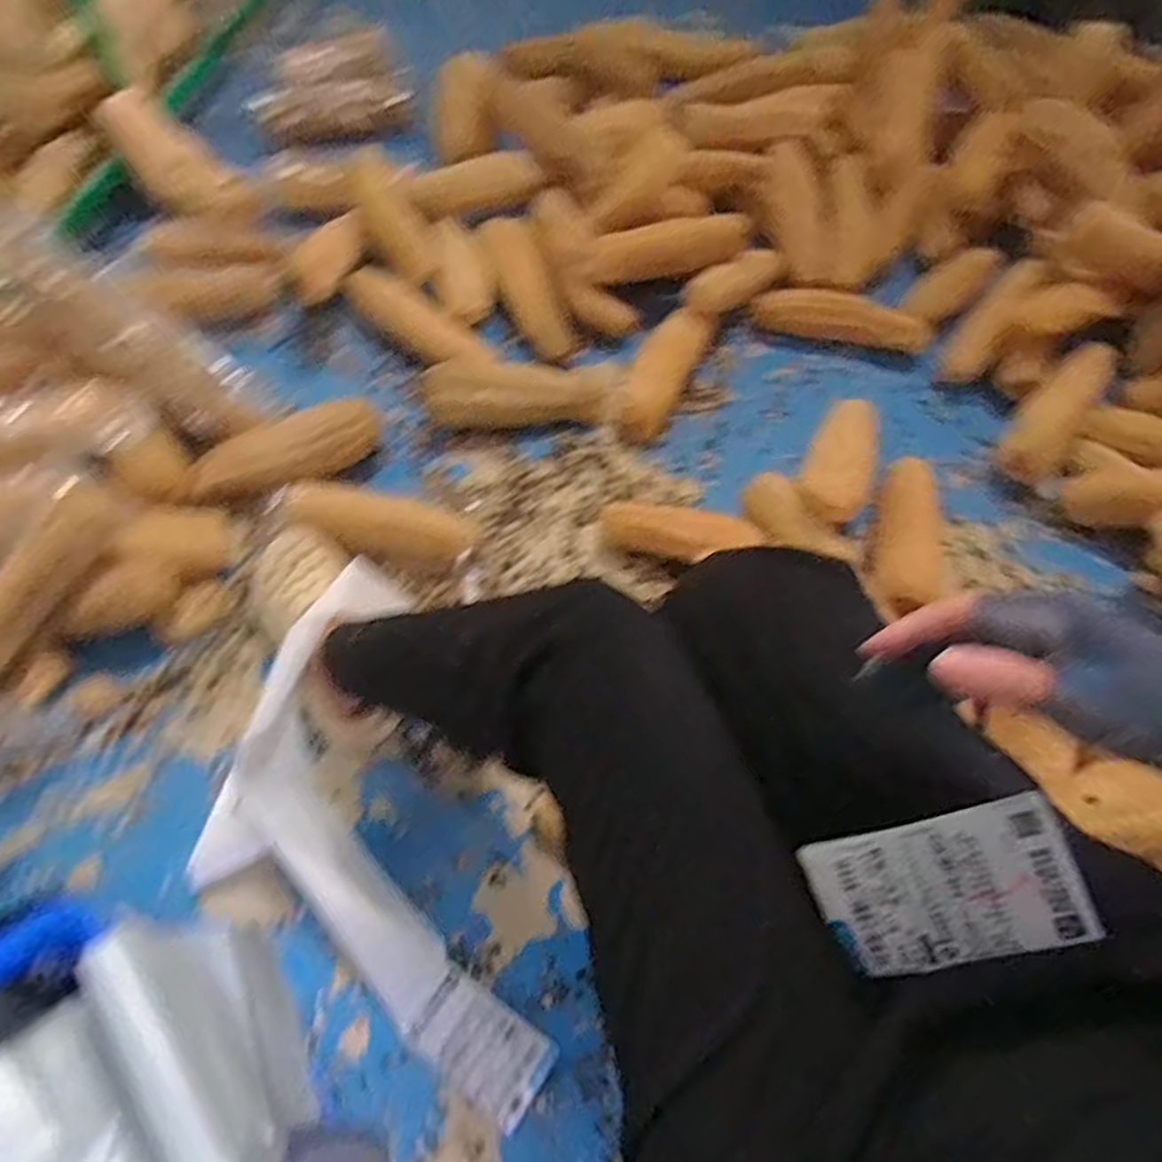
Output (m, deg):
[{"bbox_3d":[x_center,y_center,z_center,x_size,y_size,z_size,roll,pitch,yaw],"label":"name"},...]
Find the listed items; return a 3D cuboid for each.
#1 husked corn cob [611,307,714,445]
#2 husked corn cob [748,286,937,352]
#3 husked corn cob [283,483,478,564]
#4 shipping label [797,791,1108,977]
[{"bbox_3d":[0.110,-0.295,1.011,0.079,0.064,0.211,25,66,8],"label":"husked corn cob"},{"bbox_3d":[0.395,-0.400,1.081,0.267,0.061,0.070,11,65,2],"label":"husked corn cob"},{"bbox_3d":[-0.239,-0.069,0.866,0.224,0.064,0.071,11,65,2],"label":"husked corn cob"},{"bbox_3d":[0.198,0.170,0.392,0.131,0.004,0.076,-24,82,23],"label":"shipping label"}]

